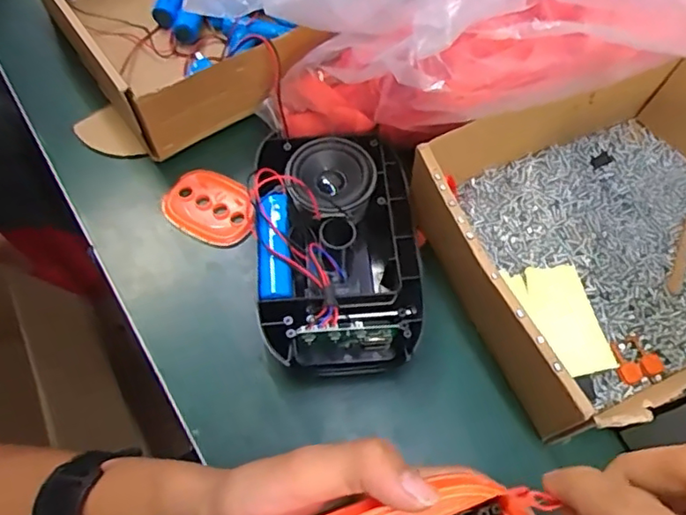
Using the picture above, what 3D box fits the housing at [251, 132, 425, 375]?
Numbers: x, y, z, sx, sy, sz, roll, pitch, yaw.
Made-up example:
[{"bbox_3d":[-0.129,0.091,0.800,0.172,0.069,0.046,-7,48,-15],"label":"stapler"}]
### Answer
[{"bbox_3d":[-0.002,-0.006,0.356,0.099,0.042,0.151,-4,63,-3],"label":"housing"}]

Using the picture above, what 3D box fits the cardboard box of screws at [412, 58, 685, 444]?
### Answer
[{"bbox_3d":[0.171,-0.017,0.351,0.215,0.065,0.179,-20,65,-11],"label":"cardboard box of screws"}]

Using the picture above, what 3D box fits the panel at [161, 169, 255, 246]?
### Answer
[{"bbox_3d":[-0.087,-0.034,0.390,0.060,0.009,0.049,34,67,15],"label":"panel"}]

